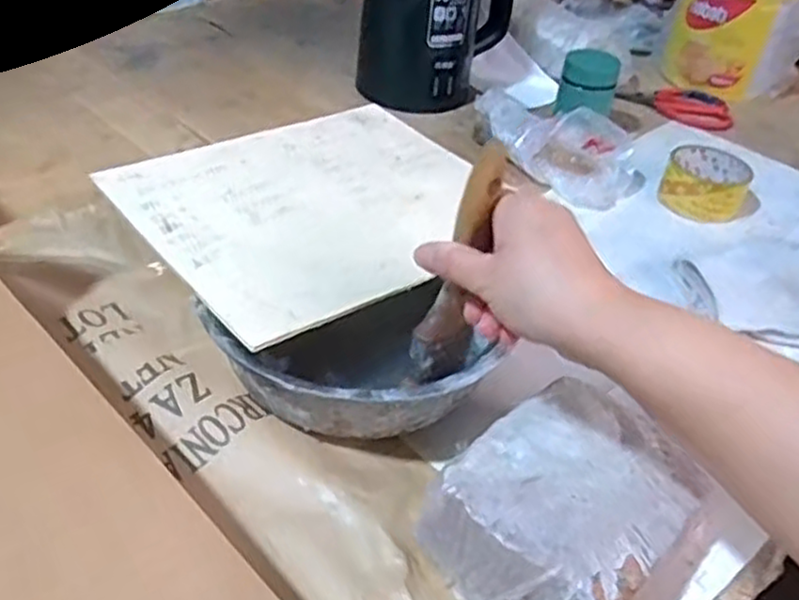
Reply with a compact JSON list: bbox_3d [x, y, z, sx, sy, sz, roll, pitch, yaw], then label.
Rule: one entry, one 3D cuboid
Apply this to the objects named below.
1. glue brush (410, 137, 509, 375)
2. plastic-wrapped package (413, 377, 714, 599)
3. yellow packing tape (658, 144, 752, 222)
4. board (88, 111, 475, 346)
[{"bbox_3d":[0.036,-0.021,0.420,0.020,0.140,0.019,30,29,26],"label":"glue brush"},{"bbox_3d":[0.095,0.118,0.424,0.113,0.057,0.146,33,46,29],"label":"plastic-wrapped package"},{"bbox_3d":[0.327,-0.123,0.792,0.088,0.039,0.096,27,43,23],"label":"yellow packing tape"},{"bbox_3d":[-0.055,-0.077,0.569,0.270,0.011,0.230,-24,48,-33],"label":"board"}]

